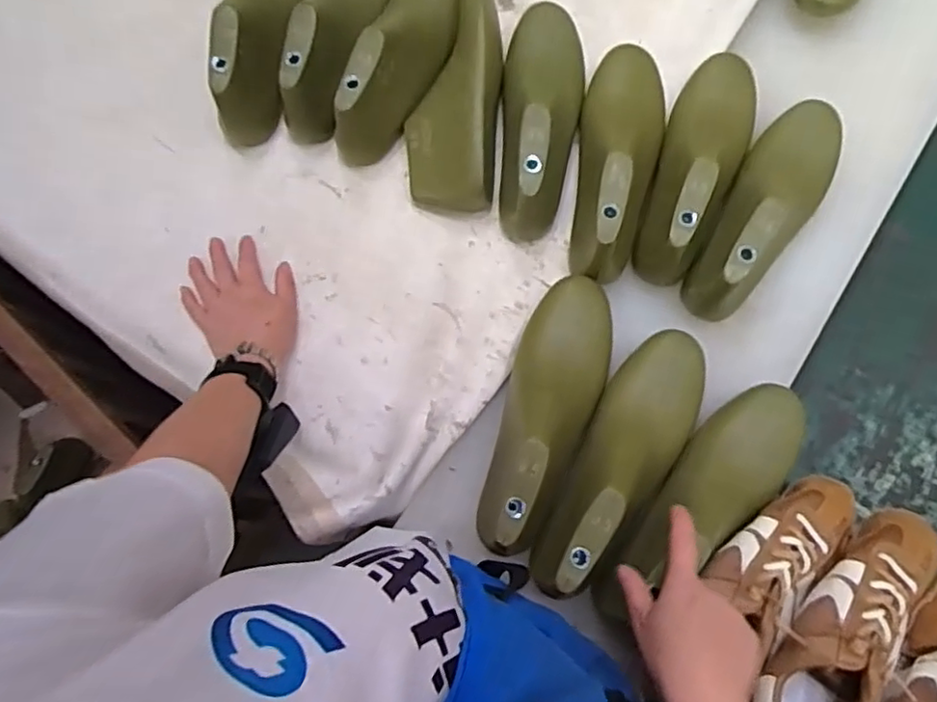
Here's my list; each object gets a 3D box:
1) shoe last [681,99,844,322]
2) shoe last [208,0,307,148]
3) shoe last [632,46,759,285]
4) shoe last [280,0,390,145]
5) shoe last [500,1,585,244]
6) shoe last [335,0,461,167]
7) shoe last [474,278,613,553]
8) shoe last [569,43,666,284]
[{"bbox_3d":[0.296,-0.146,0.618,0.081,0.085,0.255,33,77,9],"label":"shoe last"},{"bbox_3d":[-0.219,-0.353,0.679,0.072,0.092,0.259,0,75,0],"label":"shoe last"},{"bbox_3d":[0.234,-0.196,0.627,0.083,0.076,0.258,22,76,6],"label":"shoe last"},{"bbox_3d":[-0.132,-0.351,0.672,0.075,0.087,0.263,8,75,2],"label":"shoe last"},{"bbox_3d":[0.078,-0.249,0.645,0.082,0.089,0.260,6,75,2],"label":"shoe last"},{"bbox_3d":[-0.061,-0.320,0.660,0.073,0.095,0.262,15,75,4],"label":"shoe last"},{"bbox_3d":[0.073,0.047,0.555,0.081,0.072,0.251,16,75,5],"label":"shoe last"},{"bbox_3d":[0.150,-0.200,0.626,0.081,0.082,0.256,12,75,4],"label":"shoe last"}]

